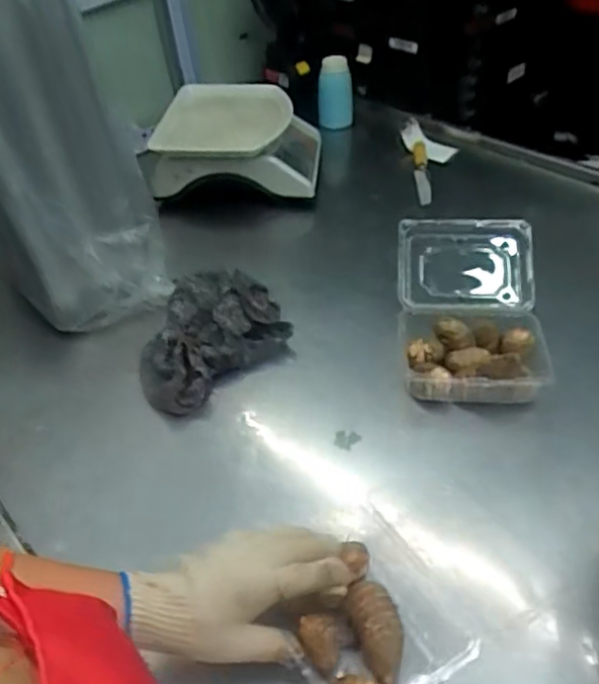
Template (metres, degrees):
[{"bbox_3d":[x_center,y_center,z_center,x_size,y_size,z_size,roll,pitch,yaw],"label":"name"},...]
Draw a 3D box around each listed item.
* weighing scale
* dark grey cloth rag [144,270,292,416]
[{"bbox_3d":[-0.122,-0.362,1.098,0.272,0.144,0.272,3,44,8],"label":"weighing scale"},{"bbox_3d":[-0.126,-0.010,0.826,0.228,0.050,0.175,-33,50,-27],"label":"dark grey cloth rag"}]

